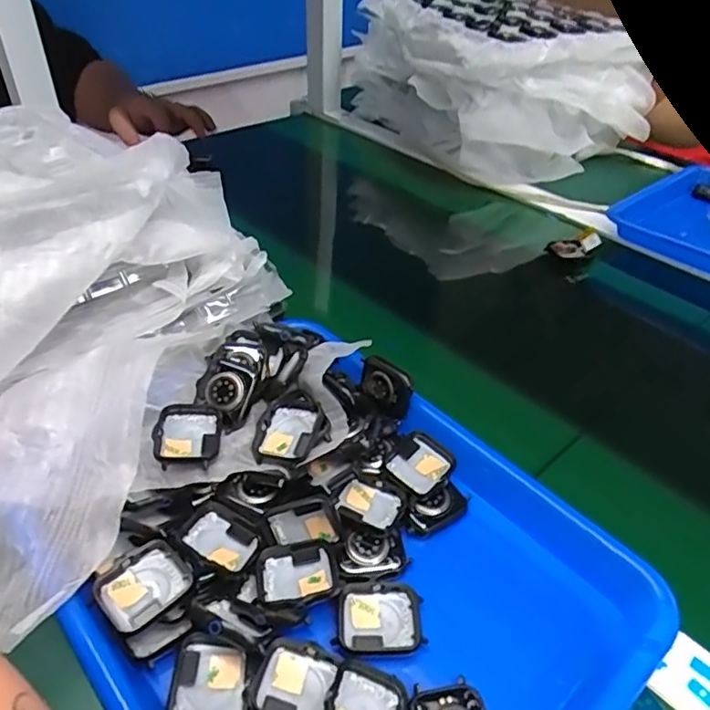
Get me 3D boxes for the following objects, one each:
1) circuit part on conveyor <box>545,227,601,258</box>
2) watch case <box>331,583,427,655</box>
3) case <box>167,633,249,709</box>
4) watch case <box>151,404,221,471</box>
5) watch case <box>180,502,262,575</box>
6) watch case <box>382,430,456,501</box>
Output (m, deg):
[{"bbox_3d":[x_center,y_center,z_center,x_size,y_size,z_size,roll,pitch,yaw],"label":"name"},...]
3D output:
[{"bbox_3d":[0.236,-0.117,0.635,0.055,0.025,0.013,-11,38,14],"label":"circuit part on conveyor"},{"bbox_3d":[0.013,0.142,0.313,0.045,0.006,0.036,2,41,0],"label":"watch case"},{"bbox_3d":[-0.070,0.159,0.286,0.034,0.012,0.041,-2,41,-4],"label":"case"},{"bbox_3d":[-0.101,0.050,0.356,0.037,0.016,0.043,-4,41,-7],"label":"watch case"},{"bbox_3d":[-0.076,0.104,0.332,0.041,0.011,0.036,35,39,9],"label":"watch case"},{"bbox_3d":[0.042,0.071,0.378,0.037,0.016,0.045,34,50,32],"label":"watch case"}]

